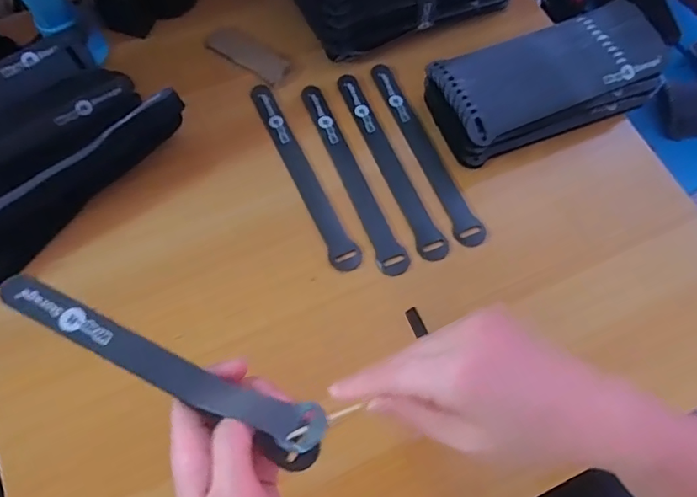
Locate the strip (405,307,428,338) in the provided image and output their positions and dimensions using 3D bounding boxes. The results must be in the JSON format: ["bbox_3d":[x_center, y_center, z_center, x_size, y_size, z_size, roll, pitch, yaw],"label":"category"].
[{"bbox_3d":[0.053,0.058,0.388,0.011,0.004,0.022,-24,72,-10],"label":"strip"}]

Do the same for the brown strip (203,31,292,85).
[{"bbox_3d":[-0.100,-0.193,0.486,0.094,0.004,0.032,36,73,11],"label":"brown strip"}]

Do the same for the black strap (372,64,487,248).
[{"bbox_3d":[0.069,-0.091,0.445,0.024,0.004,0.201,-19,71,-8],"label":"black strap"}]

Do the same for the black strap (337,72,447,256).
[{"bbox_3d":[0.036,-0.079,0.441,0.023,0.006,0.200,-20,72,-9],"label":"black strap"}]

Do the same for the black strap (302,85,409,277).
[{"bbox_3d":[0.003,-0.067,0.436,0.023,0.004,0.200,-20,72,-9],"label":"black strap"}]

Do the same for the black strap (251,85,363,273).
[{"bbox_3d":[-0.041,-0.069,0.436,0.024,0.004,0.201,-23,72,-10],"label":"black strap"}]

